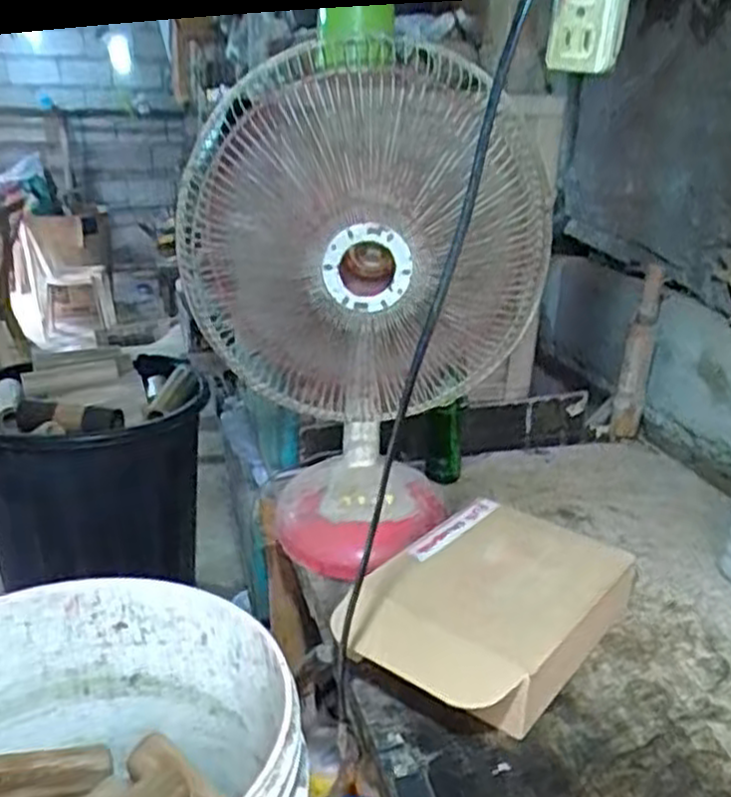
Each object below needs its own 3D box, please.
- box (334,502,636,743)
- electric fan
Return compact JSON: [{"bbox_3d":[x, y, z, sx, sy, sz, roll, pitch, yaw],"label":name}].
[{"bbox_3d":[0.123,0.227,0.828,0.205,0.090,0.322,18,24,35],"label":"box"},{"bbox_3d":[-0.004,-0.083,0.894,0.374,0.551,0.226,-1,20,-12],"label":"electric fan"}]

